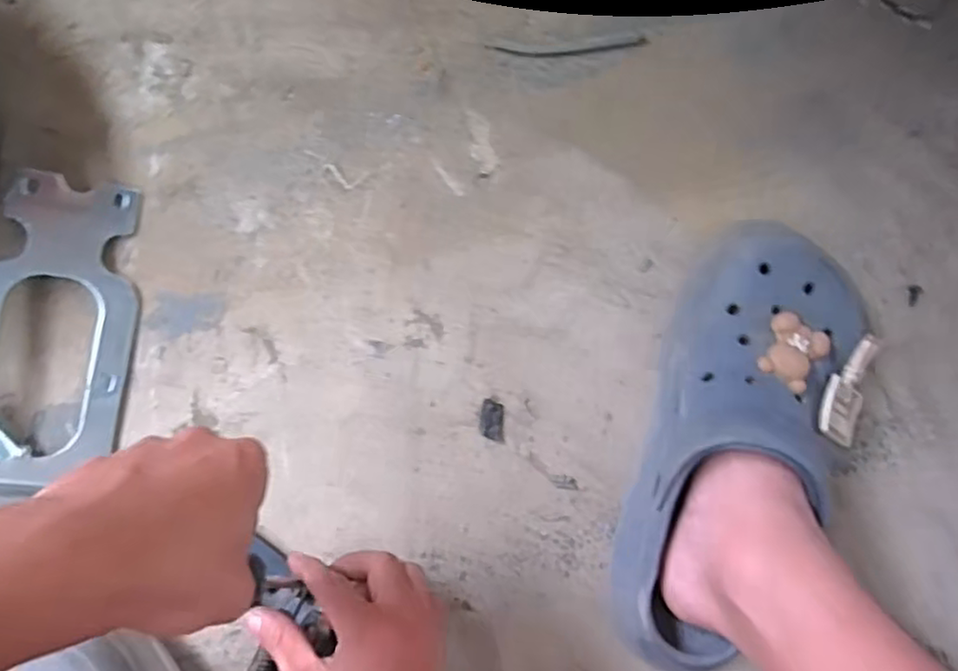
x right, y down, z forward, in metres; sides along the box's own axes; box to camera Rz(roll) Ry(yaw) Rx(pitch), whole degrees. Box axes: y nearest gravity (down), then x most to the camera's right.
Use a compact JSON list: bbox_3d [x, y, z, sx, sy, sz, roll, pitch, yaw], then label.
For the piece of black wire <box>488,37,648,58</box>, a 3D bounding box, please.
[{"bbox_3d":[0.062,-0.202,0.487,0.110,0.007,0.009,-1,83,2],"label":"piece of black wire"}]

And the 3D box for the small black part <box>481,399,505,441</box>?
[{"bbox_3d":[0.009,0.056,0.455,0.015,0.004,0.027,-1,83,2],"label":"small black part"}]

